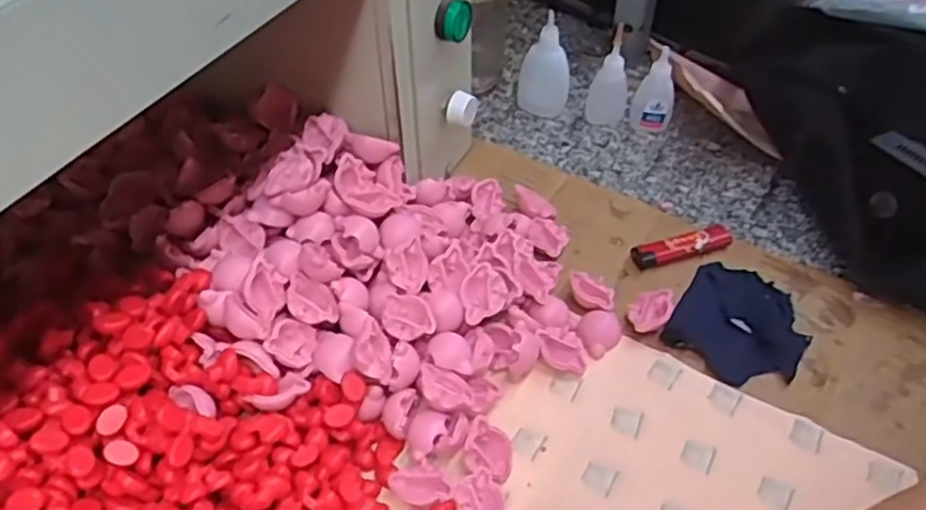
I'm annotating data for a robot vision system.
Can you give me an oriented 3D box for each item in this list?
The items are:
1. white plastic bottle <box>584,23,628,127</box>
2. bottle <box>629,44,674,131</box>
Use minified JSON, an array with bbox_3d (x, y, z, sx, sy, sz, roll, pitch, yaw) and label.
[{"bbox_3d":[0.125,-0.154,0.636,0.034,0.085,0.021,-1,40,-3],"label":"white plastic bottle"},{"bbox_3d":[0.165,-0.139,0.630,0.033,0.066,0.027,17,50,13],"label":"bottle"}]

